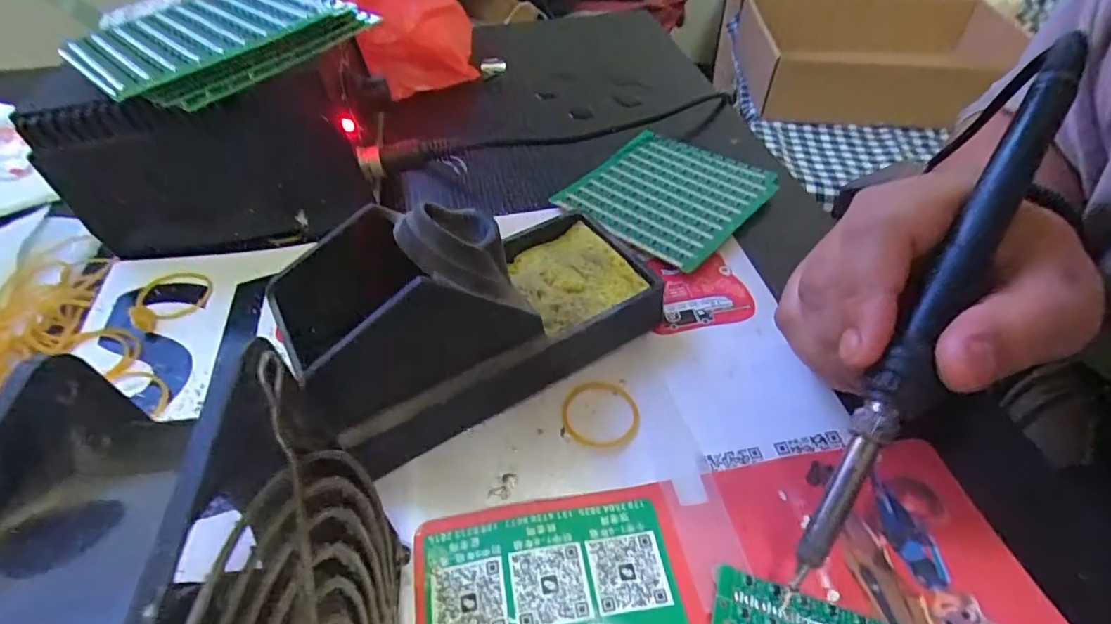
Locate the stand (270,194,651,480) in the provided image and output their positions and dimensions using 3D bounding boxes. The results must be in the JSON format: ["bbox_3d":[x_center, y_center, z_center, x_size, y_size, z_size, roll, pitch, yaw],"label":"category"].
[{"bbox_3d":[-0.028,-0.008,0.215,0.144,0.081,0.069,-31,54,-26],"label":"stand"}]

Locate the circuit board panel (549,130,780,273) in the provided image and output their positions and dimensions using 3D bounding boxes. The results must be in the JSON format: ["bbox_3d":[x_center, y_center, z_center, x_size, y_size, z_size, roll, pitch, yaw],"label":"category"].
[{"bbox_3d":[0.066,-0.069,0.318,0.096,0.009,0.106,30,53,25],"label":"circuit board panel"}]

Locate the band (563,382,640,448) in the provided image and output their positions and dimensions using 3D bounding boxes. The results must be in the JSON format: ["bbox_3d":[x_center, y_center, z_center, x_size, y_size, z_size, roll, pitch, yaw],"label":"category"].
[{"bbox_3d":[0.019,0.041,0.221,0.031,0.004,0.032,0,47,0],"label":"band"}]

